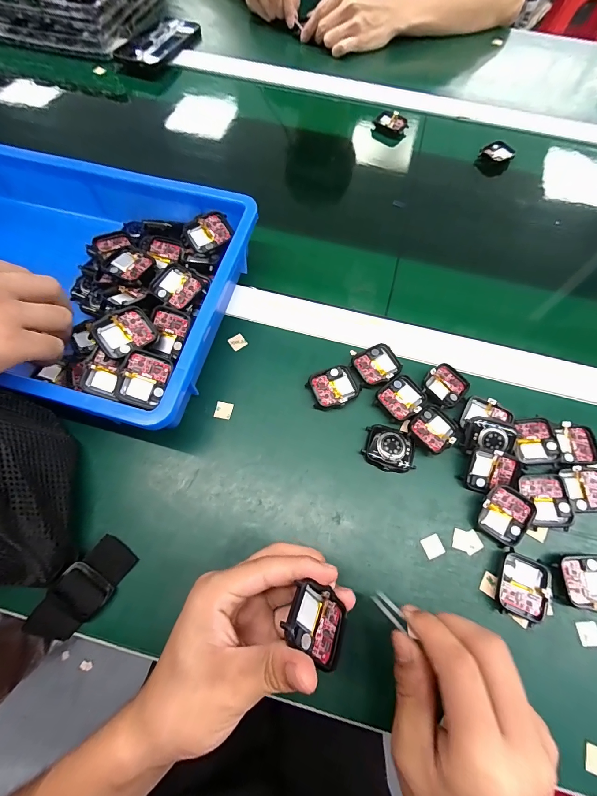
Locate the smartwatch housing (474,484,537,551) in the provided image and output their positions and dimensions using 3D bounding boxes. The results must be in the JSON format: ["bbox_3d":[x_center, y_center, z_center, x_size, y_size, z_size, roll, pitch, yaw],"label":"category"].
[{"bbox_3d":[0.173,0.098,0.281,0.038,0.009,0.044,33,85,12],"label":"smartwatch housing"}]

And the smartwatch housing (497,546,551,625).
[{"bbox_3d":[0.176,0.148,0.265,0.037,0.013,0.045,18,67,6],"label":"smartwatch housing"}]

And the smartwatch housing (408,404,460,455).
[{"bbox_3d":[0.125,0.029,0.309,0.038,0.010,0.042,41,72,14],"label":"smartwatch housing"}]

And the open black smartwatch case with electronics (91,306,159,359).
[{"bbox_3d":[-0.140,-0.053,0.273,0.036,0.006,0.043,45,69,-1],"label":"open black smartwatch case with electronics"}]

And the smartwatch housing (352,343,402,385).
[{"bbox_3d":[0.078,-0.033,0.332,0.043,0.005,0.039,-24,70,-11],"label":"smartwatch housing"}]

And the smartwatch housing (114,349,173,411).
[{"bbox_3d":[-0.122,-0.014,0.266,0.035,0.006,0.043,21,93,-14],"label":"smartwatch housing"}]

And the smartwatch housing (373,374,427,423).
[{"bbox_3d":[0.097,0.001,0.320,0.043,0.008,0.038,-37,73,-16],"label":"smartwatch housing"}]

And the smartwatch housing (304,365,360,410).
[{"bbox_3d":[0.034,-0.010,0.325,0.045,0.010,0.039,-25,70,-12],"label":"smartwatch housing"}]

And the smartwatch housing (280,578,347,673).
[{"bbox_3d":[0.012,0.133,0.199,0.044,0.005,0.036,46,41,-17],"label":"smartwatch housing"}]

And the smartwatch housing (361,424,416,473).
[{"bbox_3d":[0.082,0.046,0.303,0.045,0.010,0.038,19,67,6],"label":"smartwatch housing"}]

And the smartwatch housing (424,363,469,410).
[{"bbox_3d":[0.143,-0.013,0.324,0.036,0.009,0.043,41,72,15],"label":"smartwatch housing"}]

